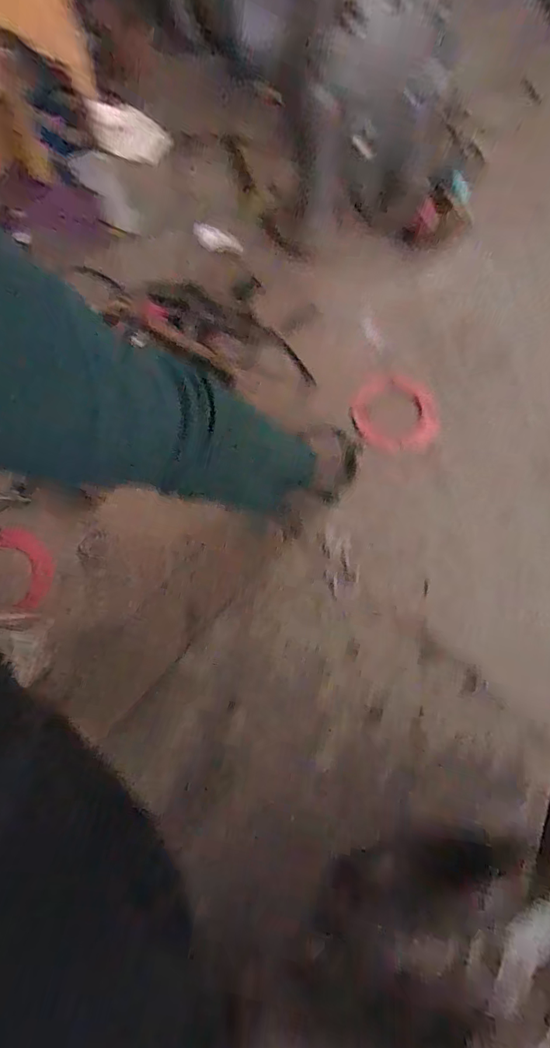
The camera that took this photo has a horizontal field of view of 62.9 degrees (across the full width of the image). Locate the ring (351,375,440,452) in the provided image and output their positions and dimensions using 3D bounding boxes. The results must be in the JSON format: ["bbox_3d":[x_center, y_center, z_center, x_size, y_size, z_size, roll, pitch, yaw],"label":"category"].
[{"bbox_3d":[0.218,-0.206,0.816,0.154,0.013,0.166,0,72,0],"label":"ring"}]

